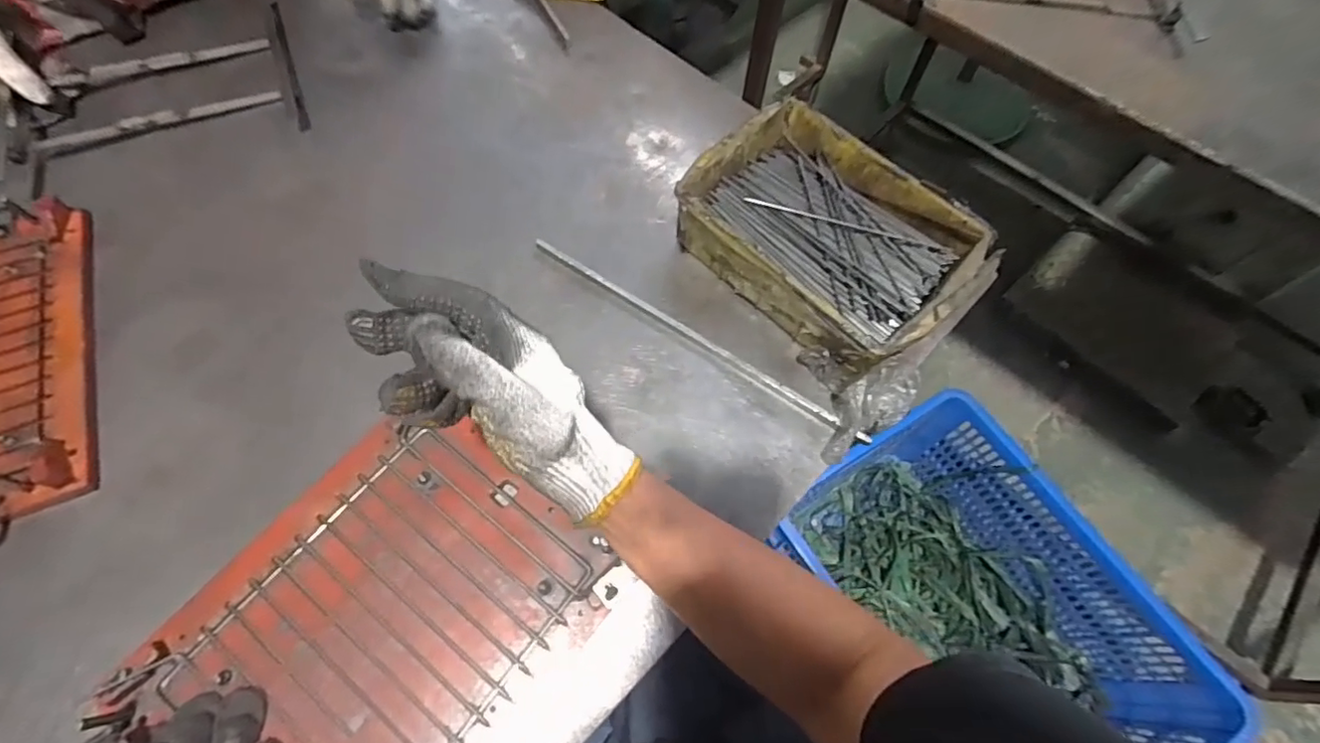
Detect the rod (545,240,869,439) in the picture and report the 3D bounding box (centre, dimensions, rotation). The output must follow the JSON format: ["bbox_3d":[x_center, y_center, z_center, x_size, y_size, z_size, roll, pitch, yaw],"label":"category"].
[{"bbox_3d":[0.031,-0.034,0.541,0.357,0.010,0.012,31,67,14],"label":"rod"}]

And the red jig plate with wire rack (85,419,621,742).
[{"bbox_3d":[-0.201,0.187,0.424,0.228,0.022,0.284,34,68,15],"label":"red jig plate with wire rack"}]

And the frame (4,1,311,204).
[{"bbox_3d":[-0.557,-0.310,0.650,0.287,0.031,0.197,-20,65,-11],"label":"frame"}]

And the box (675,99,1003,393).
[{"bbox_3d":[0.158,-0.125,0.555,0.187,0.072,0.254,-37,70,-18],"label":"box"}]

